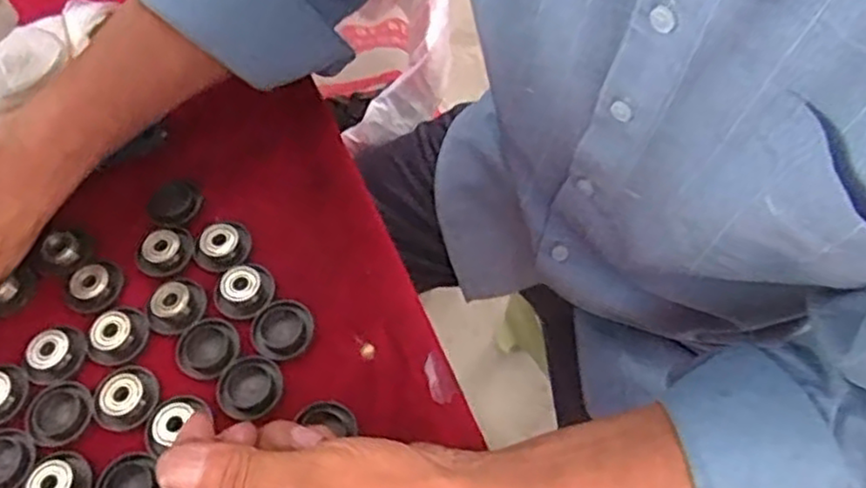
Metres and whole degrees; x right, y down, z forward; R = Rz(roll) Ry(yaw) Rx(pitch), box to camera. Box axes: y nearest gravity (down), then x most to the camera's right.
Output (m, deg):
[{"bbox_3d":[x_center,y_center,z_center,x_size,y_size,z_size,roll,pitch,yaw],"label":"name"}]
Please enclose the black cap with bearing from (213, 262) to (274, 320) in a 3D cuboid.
[{"bbox_3d":[-0.105,0.026,0.384,0.033,0.009,0.028,-22,62,-8],"label":"black cap with bearing"}]

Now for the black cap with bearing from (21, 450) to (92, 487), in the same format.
[{"bbox_3d":[-0.183,0.117,0.335,0.031,0.008,0.033,-2,61,3],"label":"black cap with bearing"}]

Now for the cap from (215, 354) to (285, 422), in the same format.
[{"bbox_3d":[-0.095,0.075,0.362,0.033,0.008,0.033,-2,61,3],"label":"cap"}]

